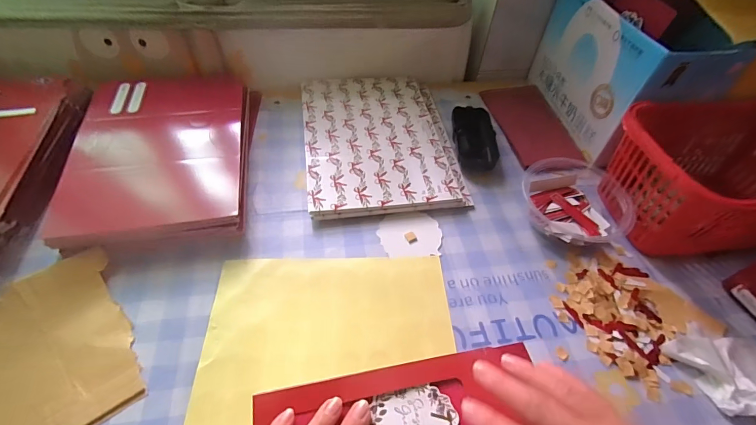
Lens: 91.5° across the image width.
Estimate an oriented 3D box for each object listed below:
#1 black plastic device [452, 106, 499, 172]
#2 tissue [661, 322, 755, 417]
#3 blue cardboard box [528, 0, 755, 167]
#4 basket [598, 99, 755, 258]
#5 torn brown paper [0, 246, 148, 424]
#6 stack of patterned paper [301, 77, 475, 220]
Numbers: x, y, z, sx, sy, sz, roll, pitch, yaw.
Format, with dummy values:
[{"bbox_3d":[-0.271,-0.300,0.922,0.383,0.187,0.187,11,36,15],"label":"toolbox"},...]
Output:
[{"bbox_3d":[0.129,-0.102,0.493,0.056,0.028,0.105,1,52,-4],"label":"black plastic device"},{"bbox_3d":[0.314,0.143,0.318,0.114,0.019,0.075,16,52,7],"label":"tissue"},{"bbox_3d":[0.372,-0.201,0.497,0.219,0.163,0.223,-2,52,-7],"label":"blue cardboard box"},{"bbox_3d":[0.375,-0.035,0.408,0.236,0.109,0.156,-6,53,-10],"label":"basket"},{"bbox_3d":[-0.286,0.122,0.292,0.150,0.014,0.157,-30,60,-25],"label":"torn brown paper"},{"bbox_3d":[0.000,-0.103,0.494,0.190,0.015,0.259,-4,53,-9],"label":"stack of patterned paper"}]

